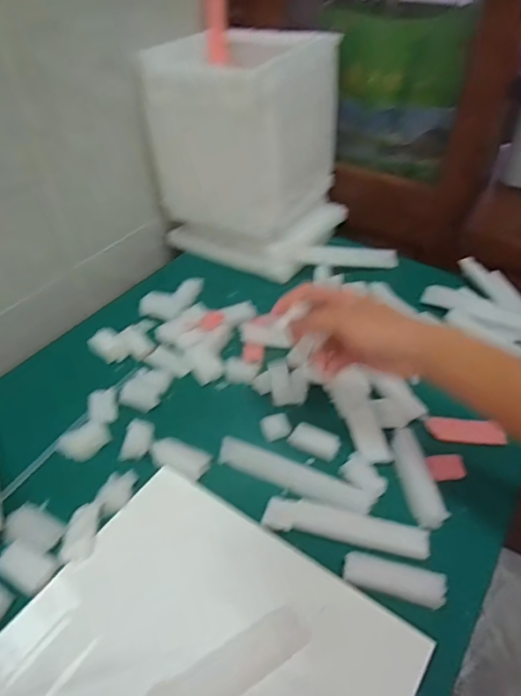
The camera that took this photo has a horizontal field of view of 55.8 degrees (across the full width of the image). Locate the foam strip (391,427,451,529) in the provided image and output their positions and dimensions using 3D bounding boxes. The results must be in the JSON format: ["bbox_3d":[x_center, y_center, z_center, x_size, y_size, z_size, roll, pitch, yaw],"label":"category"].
[{"bbox_3d":[0.161,0.131,0.508,0.029,0.018,0.108,-6,44,-6],"label":"foam strip"}]

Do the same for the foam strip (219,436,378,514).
[{"bbox_3d":[0.034,0.129,0.509,0.164,0.014,0.031,16,46,16],"label":"foam strip"}]

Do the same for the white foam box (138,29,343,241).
[{"bbox_3d":[-0.021,-0.330,0.759,0.206,0.225,0.208,23,48,23],"label":"white foam box"}]

